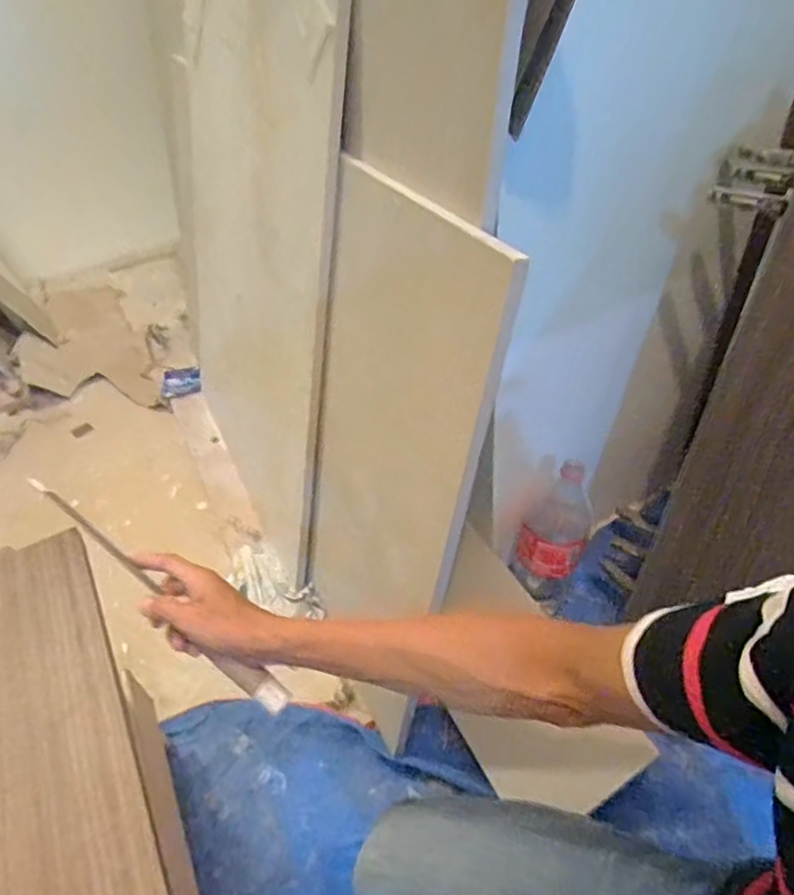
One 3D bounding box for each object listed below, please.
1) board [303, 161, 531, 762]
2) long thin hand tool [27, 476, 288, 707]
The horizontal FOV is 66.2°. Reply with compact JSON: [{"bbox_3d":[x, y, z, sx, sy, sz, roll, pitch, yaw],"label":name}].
[{"bbox_3d":[-0.026,0.045,0.745,0.022,0.673,0.327,-11,40,-27],"label":"board"},{"bbox_3d":[-0.224,0.132,0.565,0.317,0.017,0.025,39,57,8],"label":"long thin hand tool"}]

